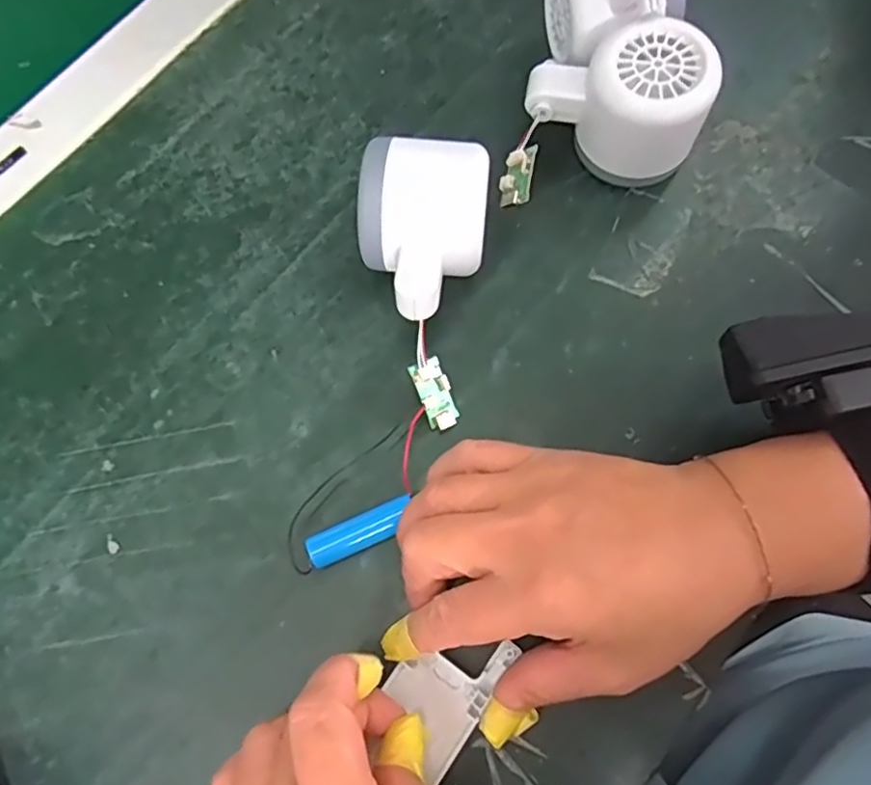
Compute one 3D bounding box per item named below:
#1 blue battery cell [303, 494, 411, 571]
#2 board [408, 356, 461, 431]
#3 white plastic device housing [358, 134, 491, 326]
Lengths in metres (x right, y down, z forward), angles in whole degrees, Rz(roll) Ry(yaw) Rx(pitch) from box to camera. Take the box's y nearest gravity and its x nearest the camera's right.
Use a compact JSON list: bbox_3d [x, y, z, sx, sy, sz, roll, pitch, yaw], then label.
[{"bbox_3d":[-0.032,0.061,0.278,0.047,0.013,0.014,-25,76,-6],"label":"blue battery cell"},{"bbox_3d":[0.000,0.001,0.291,0.015,0.005,0.032,-22,94,-5],"label":"board"},{"bbox_3d":[-0.006,-0.070,0.293,0.055,0.055,0.076,5,75,2],"label":"white plastic device housing"}]

